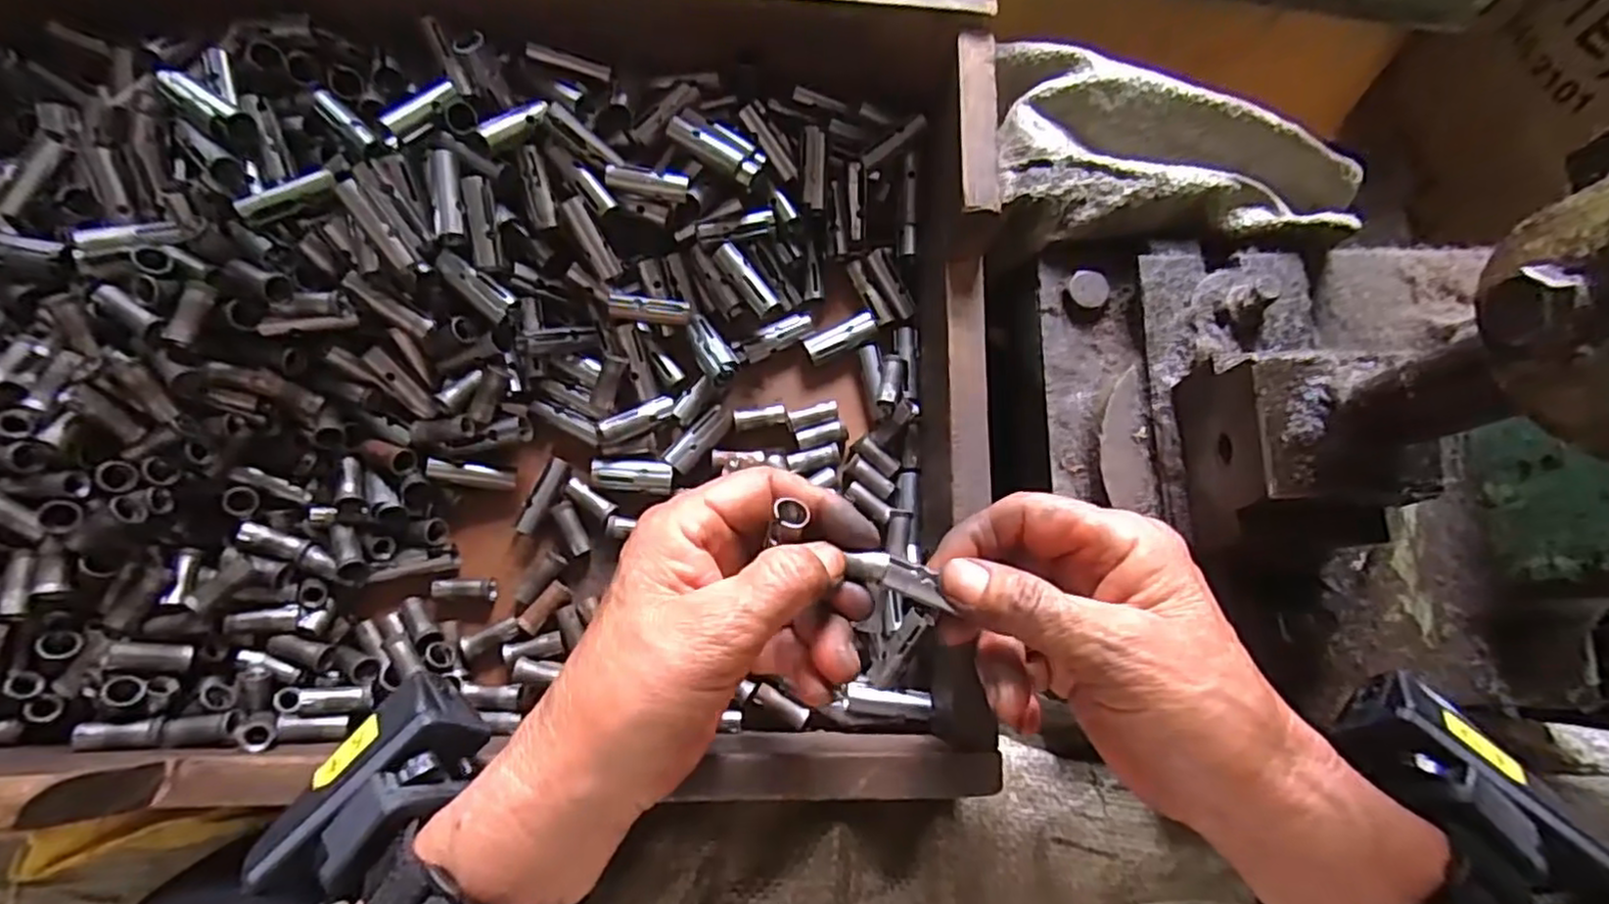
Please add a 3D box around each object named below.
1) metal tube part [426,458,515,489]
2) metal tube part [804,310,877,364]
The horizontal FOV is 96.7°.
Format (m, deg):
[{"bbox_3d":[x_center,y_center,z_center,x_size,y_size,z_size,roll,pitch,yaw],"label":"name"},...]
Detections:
[{"bbox_3d":[-0.148,0.009,0.320,0.036,0.011,0.011,10,76,-22],"label":"metal tube part"},{"bbox_3d":[0.018,-0.057,0.354,0.038,0.008,0.012,-29,78,-7],"label":"metal tube part"}]

